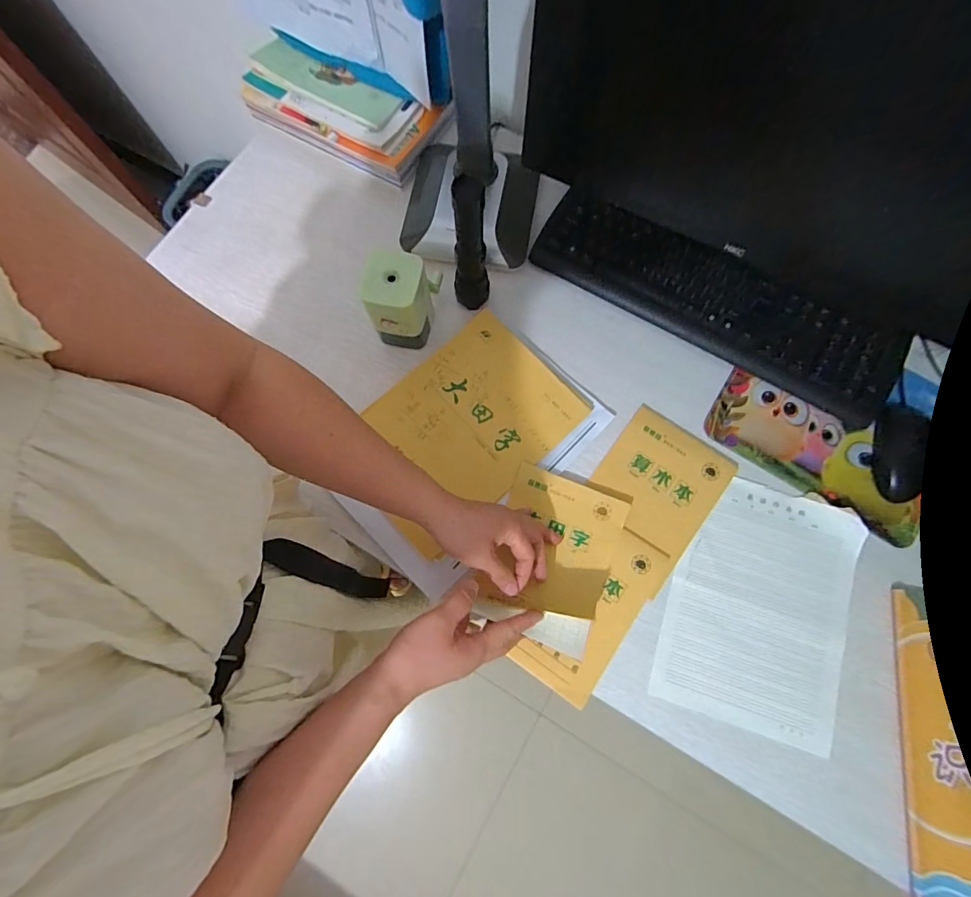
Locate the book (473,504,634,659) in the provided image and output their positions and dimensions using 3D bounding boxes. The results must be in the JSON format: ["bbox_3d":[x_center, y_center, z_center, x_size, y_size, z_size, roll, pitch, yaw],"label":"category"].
[{"bbox_3d":[0.079,0.119,0.477,0.115,0.057,0.162,20,77,5],"label":"book"}]

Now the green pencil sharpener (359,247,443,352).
[{"bbox_3d":[-0.098,-0.176,0.526,0.075,0.102,0.087,6,76,2],"label":"green pencil sharpener"}]

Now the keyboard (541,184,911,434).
[{"bbox_3d":[0.279,-0.185,0.561,0.456,0.041,0.114,30,78,7],"label":"keyboard"}]

